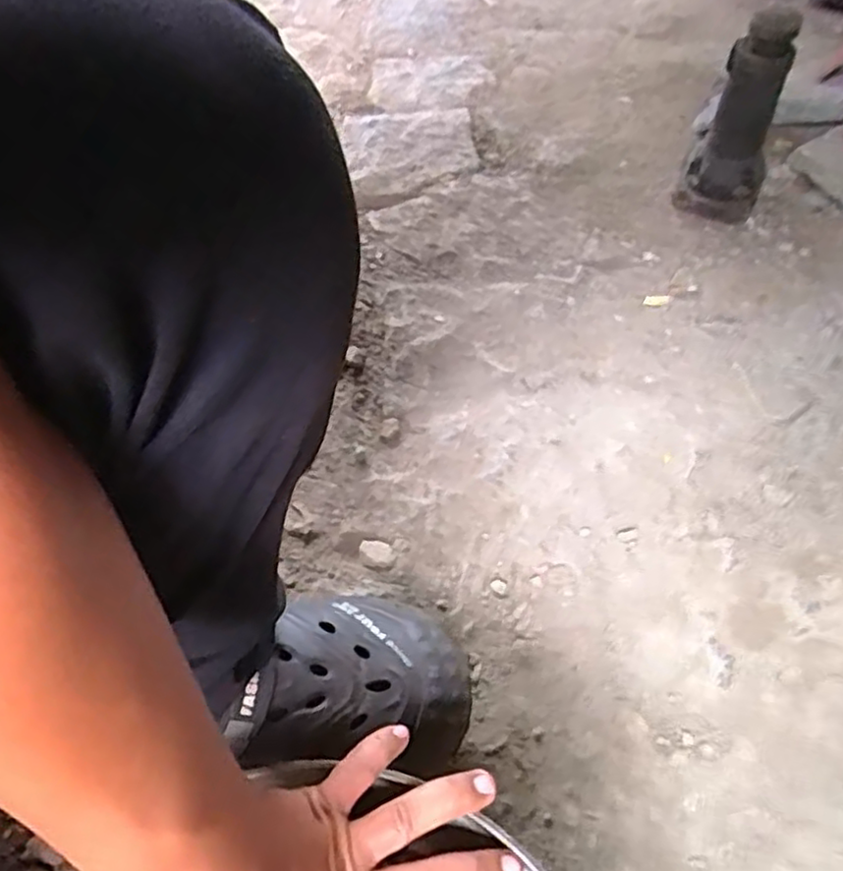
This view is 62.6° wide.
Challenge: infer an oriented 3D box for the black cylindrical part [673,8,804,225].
[{"bbox_3d":[0.342,-0.339,0.747,0.084,0.201,0.071,19,58,17],"label":"black cylindrical part"}]

